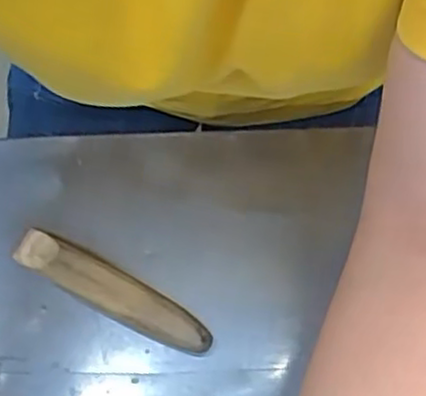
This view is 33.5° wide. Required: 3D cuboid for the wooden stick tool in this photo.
[{"bbox_3d":[-0.063,0.058,0.434,0.133,0.021,0.027,27,70,10],"label":"wooden stick tool"}]

